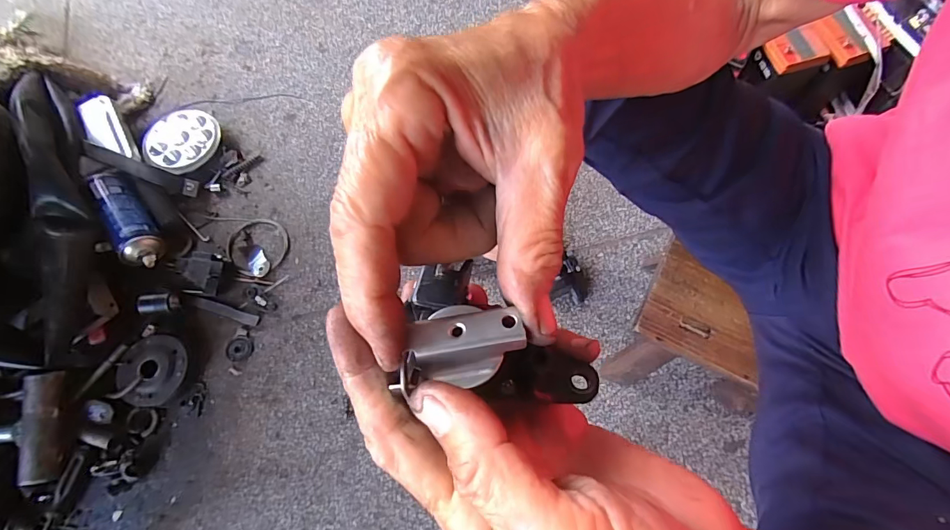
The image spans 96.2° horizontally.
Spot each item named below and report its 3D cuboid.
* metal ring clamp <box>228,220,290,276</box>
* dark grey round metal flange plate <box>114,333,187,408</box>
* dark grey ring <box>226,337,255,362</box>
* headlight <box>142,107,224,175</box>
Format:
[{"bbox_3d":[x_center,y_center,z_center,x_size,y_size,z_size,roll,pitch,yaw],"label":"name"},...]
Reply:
[{"bbox_3d":[-0.371,-0.032,0.729,0.101,0.007,0.102,0,71,0],"label":"metal ring clamp"},{"bbox_3d":[-0.482,0.158,0.642,0.096,0.024,0.102,0,71,0],"label":"dark grey round metal flange plate"},{"bbox_3d":[-0.371,0.132,0.671,0.042,0.004,0.037,-7,71,-2],"label":"dark grey ring"},{"bbox_3d":[-0.525,-0.224,0.777,0.126,0.036,0.132,0,71,0],"label":"headlight"}]

